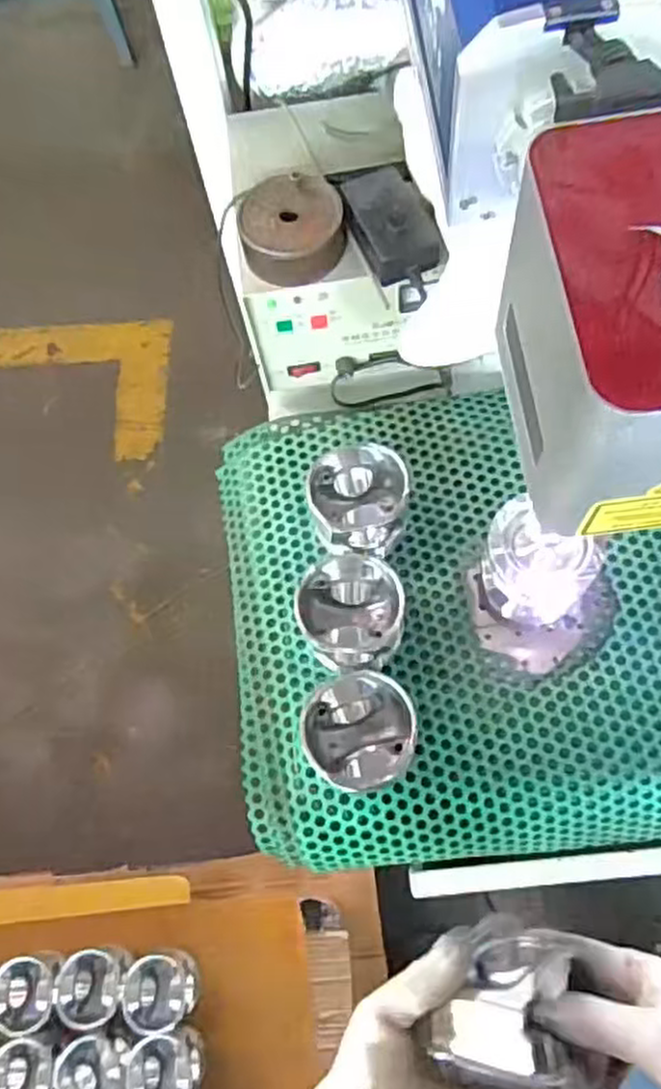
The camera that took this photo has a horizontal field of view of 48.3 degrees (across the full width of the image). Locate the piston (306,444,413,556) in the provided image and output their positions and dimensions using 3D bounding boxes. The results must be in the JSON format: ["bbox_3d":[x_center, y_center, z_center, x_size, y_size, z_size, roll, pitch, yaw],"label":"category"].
[{"bbox_3d":[0.024,-0.034,0.605,0.078,0.058,0.082,-2,68,4],"label":"piston"}]

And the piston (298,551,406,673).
[{"bbox_3d":[0.013,0.051,0.571,0.078,0.065,0.088,-38,70,-10],"label":"piston"}]

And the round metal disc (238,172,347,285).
[{"bbox_3d":[-0.029,-0.243,0.573,0.079,0.037,0.076,-2,68,4],"label":"round metal disc"}]

